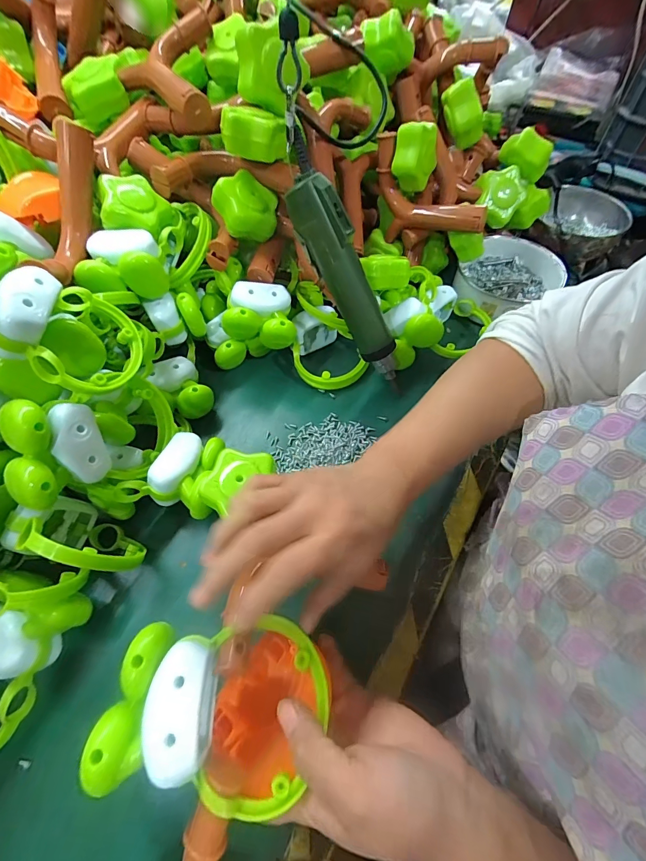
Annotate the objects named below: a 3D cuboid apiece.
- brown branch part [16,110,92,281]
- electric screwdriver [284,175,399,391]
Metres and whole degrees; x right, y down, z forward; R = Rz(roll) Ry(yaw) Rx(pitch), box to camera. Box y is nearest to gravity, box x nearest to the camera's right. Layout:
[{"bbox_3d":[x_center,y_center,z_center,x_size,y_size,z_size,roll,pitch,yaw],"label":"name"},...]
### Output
[{"bbox_3d":[-0.239,-0.210,0.344,0.028,0.053,0.137,10,93,6],"label":"brown branch part"},{"bbox_3d":[0.032,-0.145,0.402,0.043,0.239,0.038,9,51,47],"label":"electric screwdriver"}]

